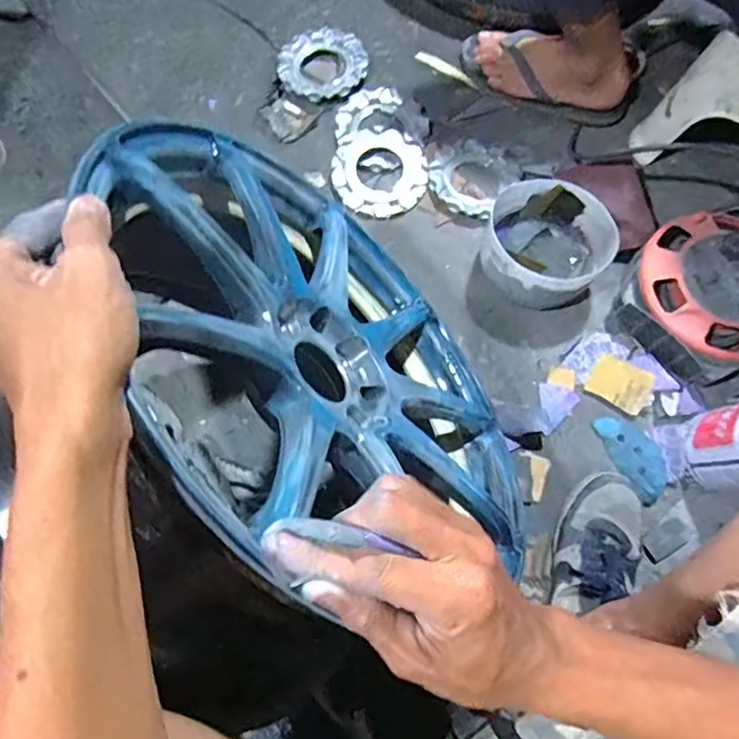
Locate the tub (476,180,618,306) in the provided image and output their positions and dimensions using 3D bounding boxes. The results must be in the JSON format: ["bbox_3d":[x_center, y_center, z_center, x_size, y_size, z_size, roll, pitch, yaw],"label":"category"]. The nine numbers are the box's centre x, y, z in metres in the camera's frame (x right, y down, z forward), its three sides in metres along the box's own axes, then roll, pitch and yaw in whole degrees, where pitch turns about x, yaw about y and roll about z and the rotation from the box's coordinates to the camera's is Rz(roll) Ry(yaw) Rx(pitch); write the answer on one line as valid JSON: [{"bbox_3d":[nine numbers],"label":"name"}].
[{"bbox_3d":[0.227,-0.163,0.789,0.155,0.092,0.157,-38,78,-12],"label":"tub"}]

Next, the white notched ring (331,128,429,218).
[{"bbox_3d":[0.015,-0.285,0.858,0.134,0.017,0.134,1,73,-2],"label":"white notched ring"}]

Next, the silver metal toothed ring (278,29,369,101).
[{"bbox_3d":[-0.073,-0.475,0.920,0.133,0.031,0.120,-11,74,-5],"label":"silver metal toothed ring"}]

